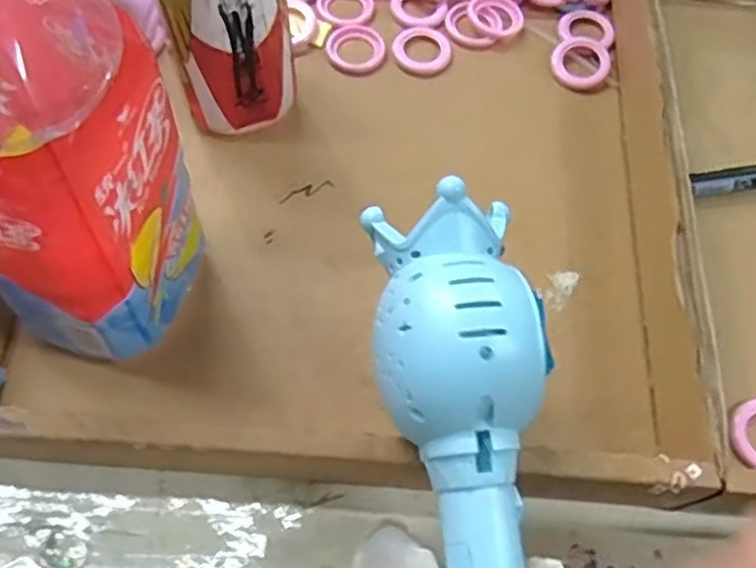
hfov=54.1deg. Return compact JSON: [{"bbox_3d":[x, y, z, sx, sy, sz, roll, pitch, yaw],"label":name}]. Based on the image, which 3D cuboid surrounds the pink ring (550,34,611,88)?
[{"bbox_3d":[0.132,-0.144,0.479,0.037,0.008,0.039,30,68,10],"label":"pink ring"}]

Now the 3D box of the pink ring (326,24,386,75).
[{"bbox_3d":[-0.014,-0.151,0.476,0.037,0.004,0.036,1,66,-3],"label":"pink ring"}]

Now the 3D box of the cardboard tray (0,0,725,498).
[{"bbox_3d":[-0.010,-0.083,0.414,0.346,0.067,0.369,4,66,-1],"label":"cardboard tray"}]

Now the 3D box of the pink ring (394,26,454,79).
[{"bbox_3d":[0.029,-0.152,0.478,0.036,0.004,0.039,1,66,-3],"label":"pink ring"}]

